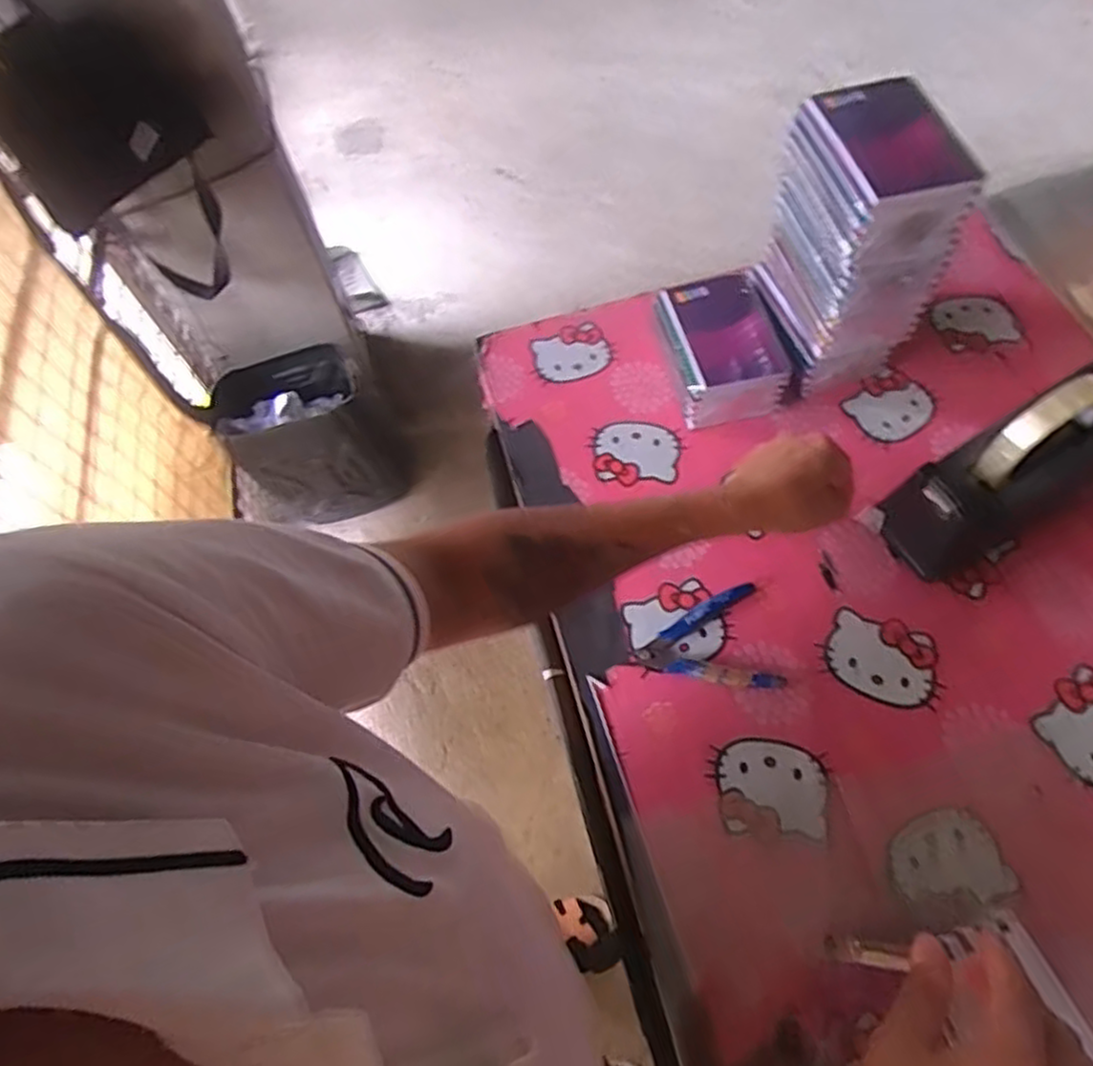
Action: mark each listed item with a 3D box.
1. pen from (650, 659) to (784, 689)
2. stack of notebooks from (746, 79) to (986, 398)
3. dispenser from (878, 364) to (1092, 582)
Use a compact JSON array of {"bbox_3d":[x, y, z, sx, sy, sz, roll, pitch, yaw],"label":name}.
[{"bbox_3d":[0.135,0.111,0.570,0.101,0.013,0.014,9,63,9],"label":"pen"},{"bbox_3d":[0.257,-0.239,0.631,0.102,0.227,0.130,-15,61,-4],"label":"stack of notebooks"},{"bbox_3d":[0.374,-0.048,0.575,0.202,0.128,0.072,-26,63,-10],"label":"dispenser"}]

